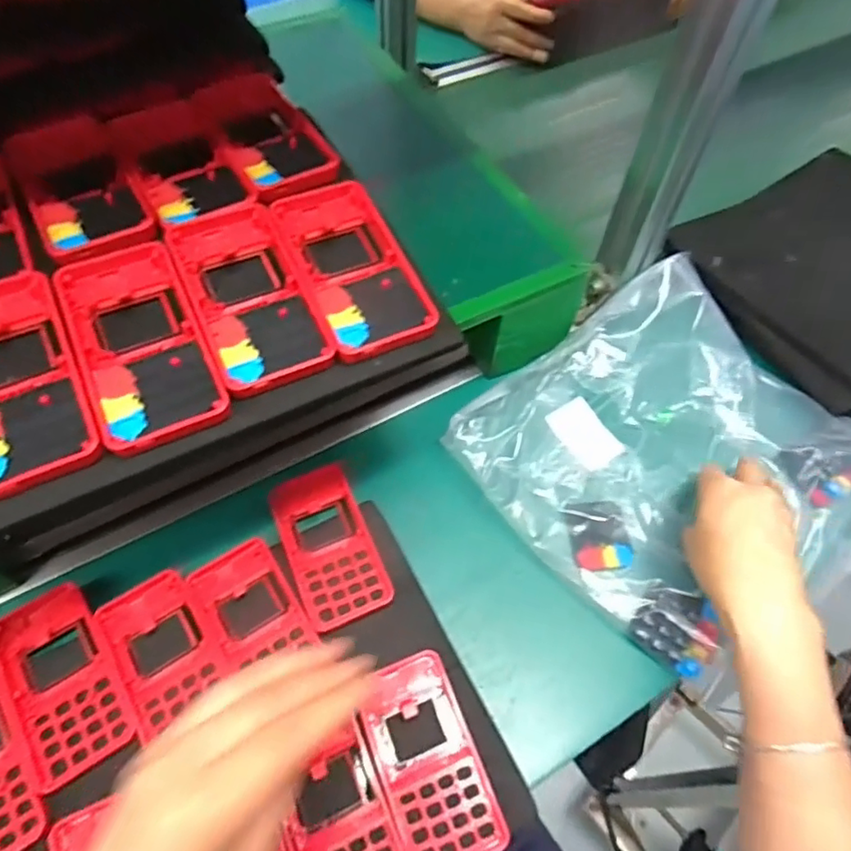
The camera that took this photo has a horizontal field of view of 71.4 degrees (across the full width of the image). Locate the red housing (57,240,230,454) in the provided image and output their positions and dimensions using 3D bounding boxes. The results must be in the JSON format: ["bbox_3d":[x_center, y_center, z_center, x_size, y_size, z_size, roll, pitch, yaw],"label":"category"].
[{"bbox_3d":[-0.157,-0.049,0.324,0.061,0.017,0.131,-23,62,-16],"label":"red housing"}]

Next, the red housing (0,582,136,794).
[{"bbox_3d":[-0.245,0.169,0.395,0.064,0.011,0.121,-30,64,-19],"label":"red housing"}]

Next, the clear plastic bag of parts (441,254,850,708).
[{"bbox_3d":[0.221,0.016,0.490,0.295,0.087,0.279,-37,66,-22],"label":"clear plastic bag of parts"}]

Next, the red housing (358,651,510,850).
[{"bbox_3d":[0.002,0.215,0.380,0.062,0.014,0.122,-18,61,-13],"label":"red housing"}]

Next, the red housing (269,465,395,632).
[{"bbox_3d":[-0.073,0.093,0.457,0.062,0.020,0.122,-20,61,-14],"label":"red housing"}]

